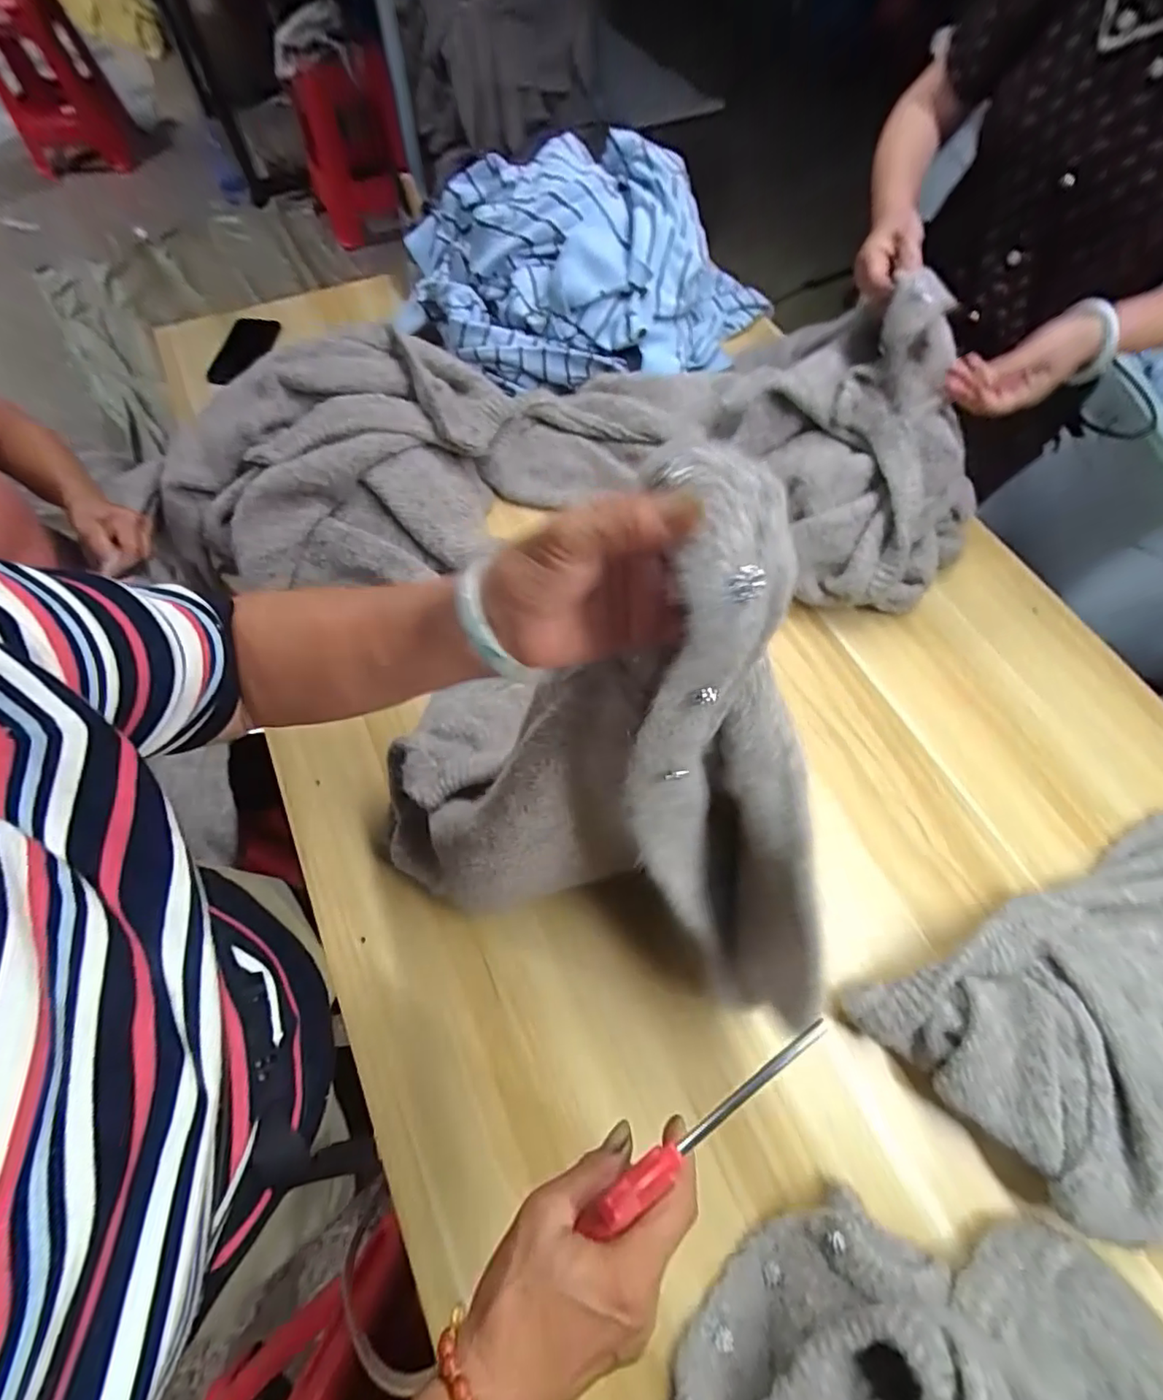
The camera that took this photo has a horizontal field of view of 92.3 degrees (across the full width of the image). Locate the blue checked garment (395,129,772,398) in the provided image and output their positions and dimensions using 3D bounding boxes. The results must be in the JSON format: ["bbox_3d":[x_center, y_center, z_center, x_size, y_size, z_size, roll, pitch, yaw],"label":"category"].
[{"bbox_3d":[-0.005,-0.647,0.878,0.606,0.223,0.344,3,65,1],"label":"blue checked garment"}]

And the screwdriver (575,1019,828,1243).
[{"bbox_3d":[0.068,0.221,0.291,0.154,0.025,0.019,-32,69,-13],"label":"screwdriver"}]

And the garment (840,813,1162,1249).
[{"bbox_3d":[0.578,0.313,0.500,0.562,0.082,0.344,-22,67,-10],"label":"garment"}]

